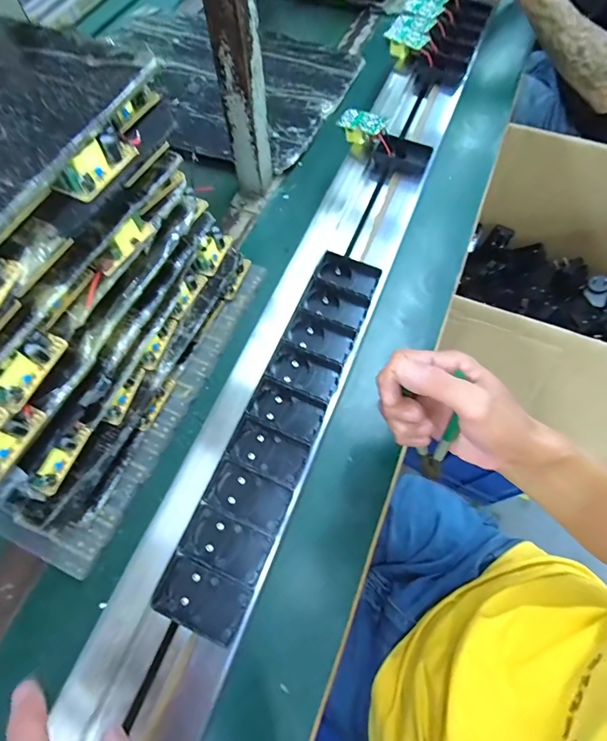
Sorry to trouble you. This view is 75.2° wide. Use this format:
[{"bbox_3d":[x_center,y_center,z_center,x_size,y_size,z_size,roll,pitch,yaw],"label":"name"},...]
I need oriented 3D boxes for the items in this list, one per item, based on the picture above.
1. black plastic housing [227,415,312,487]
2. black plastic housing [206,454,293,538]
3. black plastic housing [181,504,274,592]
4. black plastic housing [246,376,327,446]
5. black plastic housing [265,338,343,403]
[{"bbox_3d":[-0.032,0.075,0.373,0.071,0.020,0.043,26,69,13],"label":"black plastic housing"},{"bbox_3d":[-0.049,0.113,0.355,0.070,0.016,0.043,24,69,12],"label":"black plastic housing"},{"bbox_3d":[-0.066,0.150,0.342,0.071,0.013,0.042,23,69,12],"label":"black plastic housing"},{"bbox_3d":[-0.015,0.038,0.387,0.069,0.019,0.043,23,69,12],"label":"black plastic housing"},{"bbox_3d":[0.001,0.000,0.402,0.070,0.017,0.044,26,69,13],"label":"black plastic housing"}]

